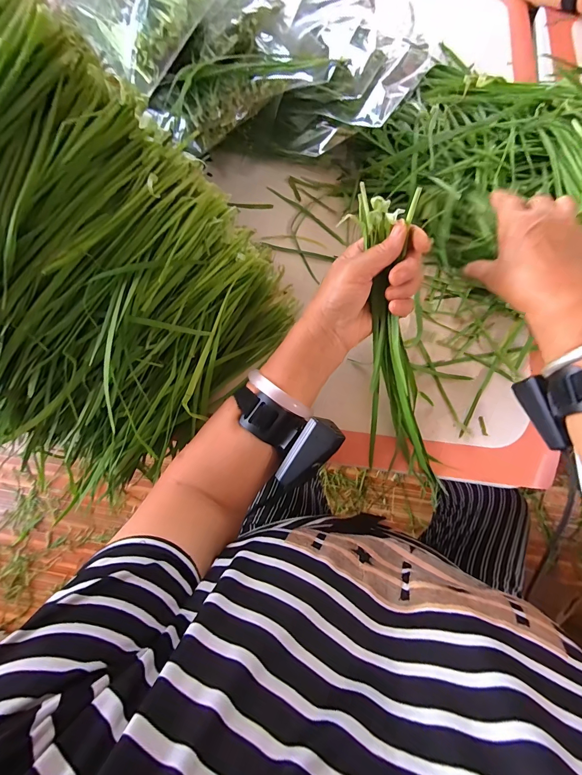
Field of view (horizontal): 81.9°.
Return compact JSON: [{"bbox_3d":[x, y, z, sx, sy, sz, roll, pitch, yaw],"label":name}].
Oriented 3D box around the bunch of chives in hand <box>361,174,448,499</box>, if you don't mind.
[{"bbox_3d":[0.097,-0.029,0.319,0.061,0.029,0.284,-11,103,-1],"label":"bunch of chives in hand"}]

